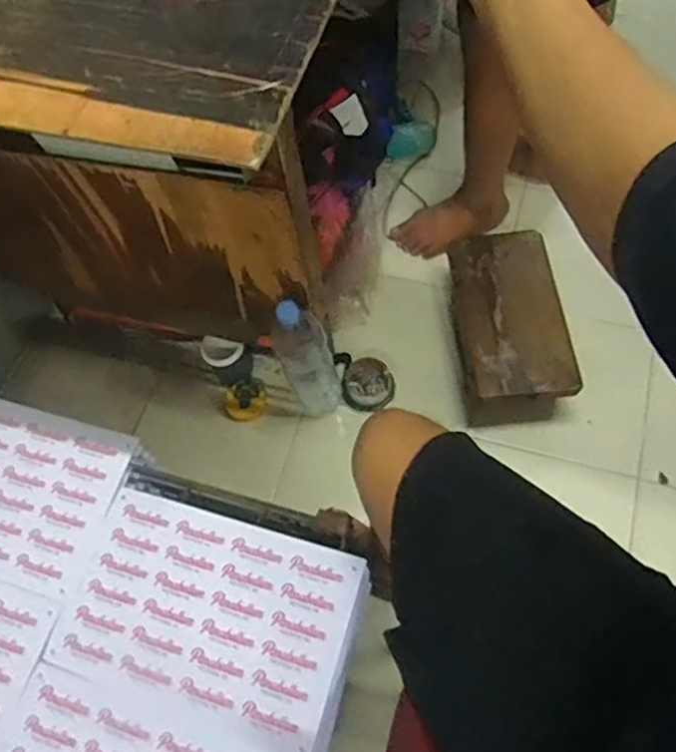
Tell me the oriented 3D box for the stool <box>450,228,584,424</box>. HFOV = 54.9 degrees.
[{"bbox_3d":[0.301,-0.094,1.192,0.198,0.159,0.357,-6,64,3],"label":"stool"}]

